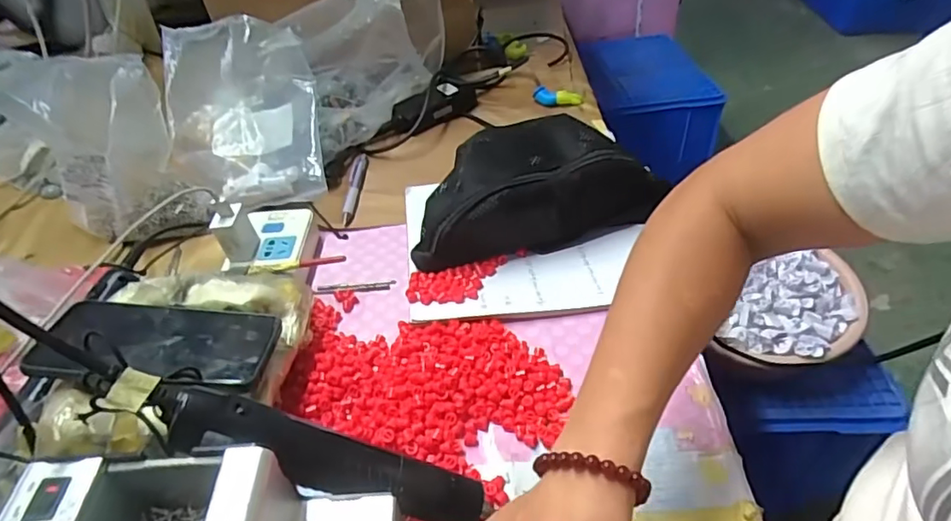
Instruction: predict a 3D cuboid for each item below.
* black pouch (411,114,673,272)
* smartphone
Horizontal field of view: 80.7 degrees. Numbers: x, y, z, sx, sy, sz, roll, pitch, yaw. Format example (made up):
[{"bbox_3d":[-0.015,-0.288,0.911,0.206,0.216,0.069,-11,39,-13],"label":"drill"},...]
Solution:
[{"bbox_3d":[0.060,-0.082,0.586,0.276,0.081,0.139,-17,46,-11],"label":"black pouch"},{"bbox_3d":[-0.239,0.061,0.420,0.166,0.007,0.081,3,35,1],"label":"smartphone"}]

